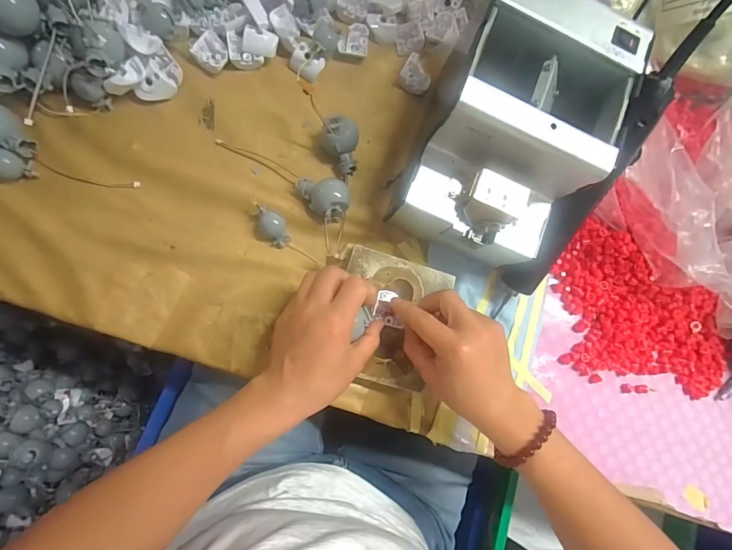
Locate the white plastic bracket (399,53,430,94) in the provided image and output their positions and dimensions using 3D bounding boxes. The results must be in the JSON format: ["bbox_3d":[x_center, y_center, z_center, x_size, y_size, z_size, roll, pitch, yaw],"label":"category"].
[{"bbox_3d":[0.053,-0.206,0.404,0.032,0.014,0.029,32,81,-5],"label":"white plastic bracket"}]

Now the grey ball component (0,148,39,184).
[{"bbox_3d":[-0.302,-0.090,0.326,0.037,0.019,0.027,22,82,-7],"label":"grey ball component"}]

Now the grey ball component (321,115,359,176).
[{"bbox_3d":[-0.025,-0.123,0.374,0.033,0.030,0.047,0,85,-9],"label":"grey ball component"}]

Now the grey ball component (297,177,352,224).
[{"bbox_3d":[-0.039,-0.076,0.373,0.037,0.028,0.050,-39,92,-10],"label":"grey ball component"}]

